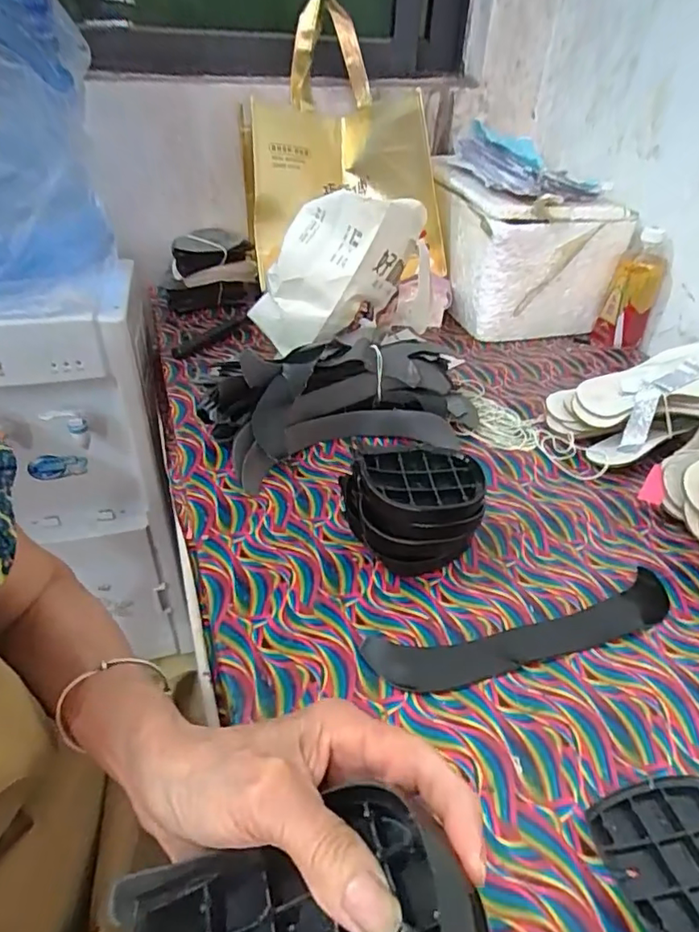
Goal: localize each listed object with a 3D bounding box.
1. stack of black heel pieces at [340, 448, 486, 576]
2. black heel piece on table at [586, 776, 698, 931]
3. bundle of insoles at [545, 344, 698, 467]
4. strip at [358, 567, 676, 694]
[{"bbox_3d":[0.055,0.041,0.503,0.124,0.099,0.091,0,38,-6],"label":"stack of black heel pieces"},{"bbox_3d":[0.210,0.239,0.333,0.105,0.018,0.084,-6,39,-13],"label":"black heel piece on table"},{"bbox_3d":[0.400,-0.094,0.685,0.296,0.064,0.132,-21,42,-5],"label":"bundle of insoles"},{"bbox_3d":[0.156,0.138,0.463,0.289,0.009,0.053,-9,40,-16],"label":"strip"}]

